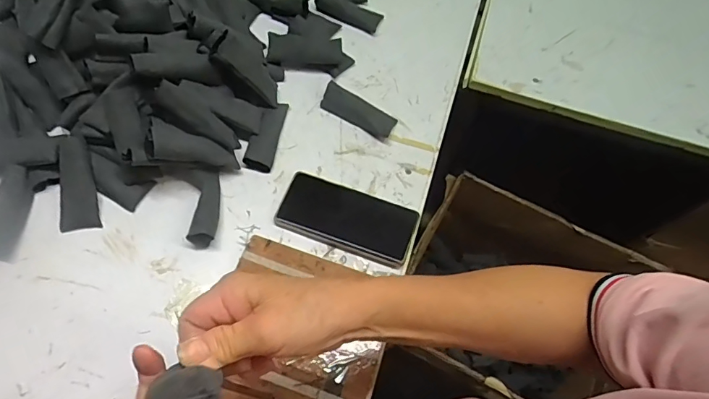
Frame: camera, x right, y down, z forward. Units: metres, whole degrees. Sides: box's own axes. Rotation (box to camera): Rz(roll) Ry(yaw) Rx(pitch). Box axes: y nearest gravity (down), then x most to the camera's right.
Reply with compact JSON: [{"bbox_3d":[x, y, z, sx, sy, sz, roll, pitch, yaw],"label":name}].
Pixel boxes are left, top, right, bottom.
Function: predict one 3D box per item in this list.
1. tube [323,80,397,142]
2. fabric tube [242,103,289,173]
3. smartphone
[{"bbox_3d":[0.007,-0.121,0.598,0.102,0.025,0.039,30,65,12],"label":"tube"},{"bbox_3d":[-0.112,-0.084,0.574,0.033,0.020,0.098,9,63,1],"label":"fabric tube"},{"bbox_3d":[-0.008,0.020,0.529,0.159,0.008,0.075,19,64,6],"label":"smartphone"}]

